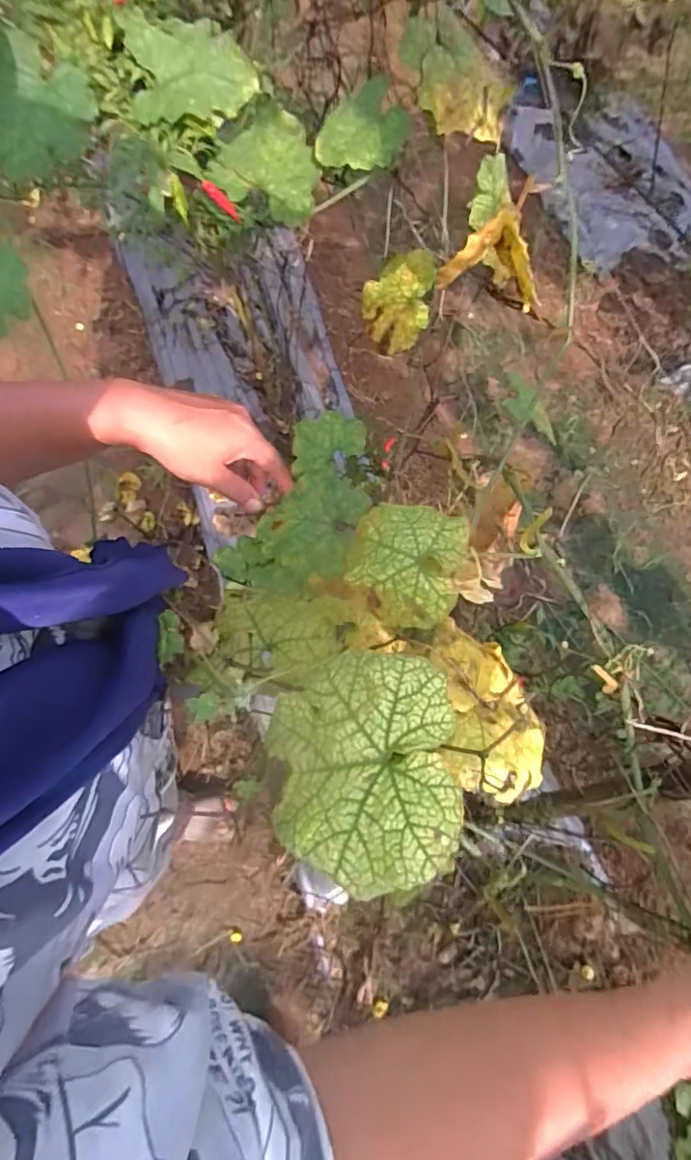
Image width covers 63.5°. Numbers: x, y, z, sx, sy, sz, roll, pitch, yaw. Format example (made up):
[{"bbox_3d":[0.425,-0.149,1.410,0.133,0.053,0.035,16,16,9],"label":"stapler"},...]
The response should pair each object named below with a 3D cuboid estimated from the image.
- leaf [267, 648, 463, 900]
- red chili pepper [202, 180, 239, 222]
[{"bbox_3d":[0.008,0.100,0.307,0.108,0.025,0.124,-18,61,20],"label":"leaf"},{"bbox_3d":[-0.108,-0.332,0.491,0.011,0.051,0.008,-38,72,18],"label":"red chili pepper"}]

